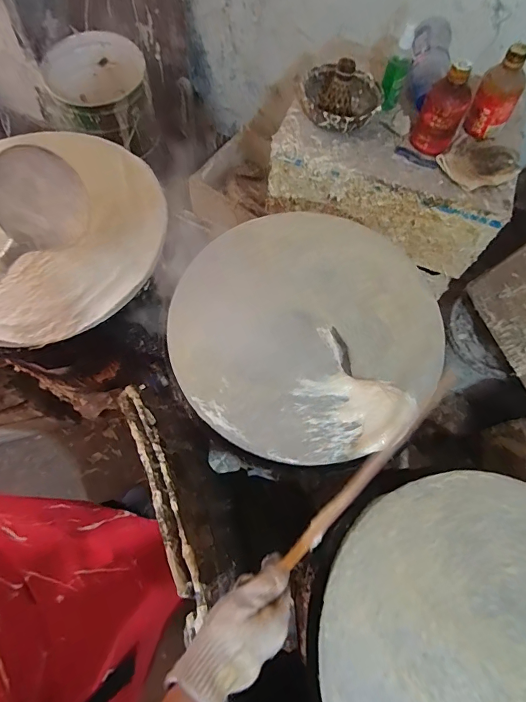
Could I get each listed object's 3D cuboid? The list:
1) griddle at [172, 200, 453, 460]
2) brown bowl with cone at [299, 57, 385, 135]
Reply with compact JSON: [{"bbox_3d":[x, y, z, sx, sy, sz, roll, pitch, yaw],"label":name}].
[{"bbox_3d":[0.058,-0.040,0.569,0.355,0.027,0.369,0,70,-1],"label":"griddle"},{"bbox_3d":[0.139,-0.453,0.711,0.135,0.097,0.126,0,70,-1],"label":"brown bowl with cone"}]

